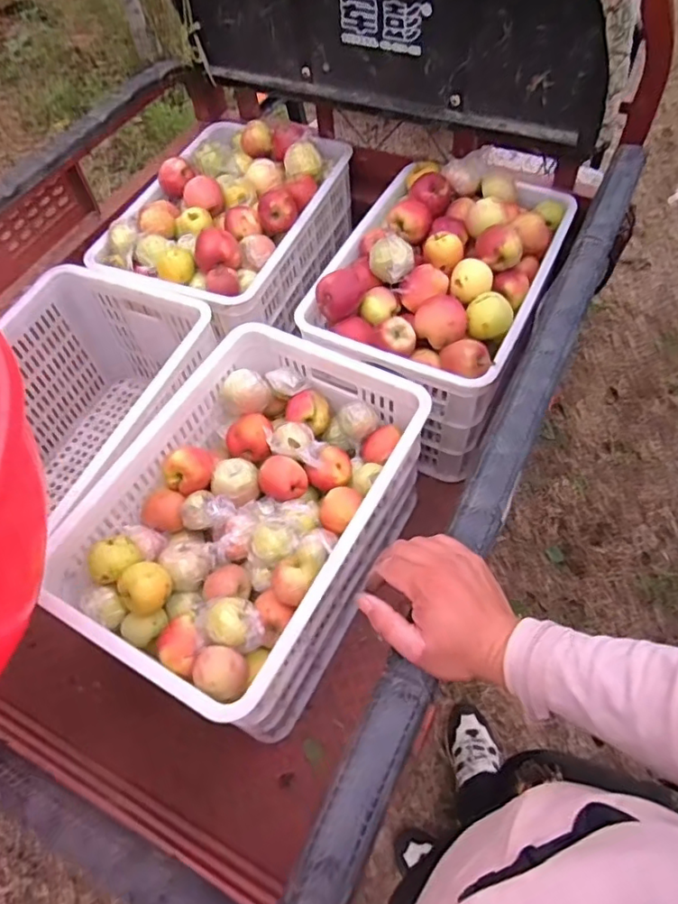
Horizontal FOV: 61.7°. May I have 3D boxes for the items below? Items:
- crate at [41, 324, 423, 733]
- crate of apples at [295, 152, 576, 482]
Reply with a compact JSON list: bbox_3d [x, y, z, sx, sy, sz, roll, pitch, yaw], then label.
[{"bbox_3d":[-0.128,0.093,0.894,0.368,0.274,0.521,26,68,15],"label":"crate"},{"bbox_3d":[0.181,-0.289,1.087,0.352,0.299,0.523,23,67,14],"label":"crate of apples"}]

